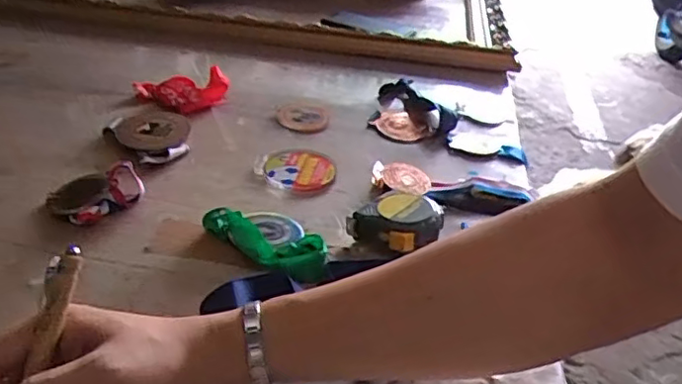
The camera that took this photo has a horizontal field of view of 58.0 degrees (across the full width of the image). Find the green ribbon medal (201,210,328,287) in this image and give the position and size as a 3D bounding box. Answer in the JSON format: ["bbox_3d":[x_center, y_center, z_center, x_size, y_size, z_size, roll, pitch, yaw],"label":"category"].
[{"bbox_3d":[-0.049,0.037,0.496,0.117,0.022,0.064,29,40,32],"label":"green ribbon medal"}]

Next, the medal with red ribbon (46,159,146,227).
[{"bbox_3d":[-0.205,0.002,0.519,0.073,0.031,0.047,-20,40,-32],"label":"medal with red ribbon"}]

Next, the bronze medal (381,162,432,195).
[{"bbox_3d":[0.065,-0.015,0.609,0.048,0.008,0.042,9,33,7],"label":"bronze medal"}]

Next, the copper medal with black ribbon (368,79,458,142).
[{"bbox_3d":[0.072,-0.106,0.743,0.093,0.022,0.137,-7,35,-18],"label":"copper medal with black ribbon"}]

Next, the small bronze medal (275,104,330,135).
[{"bbox_3d":[-0.043,-0.086,0.708,0.059,0.004,0.070,-7,35,-17],"label":"small bronze medal"}]

